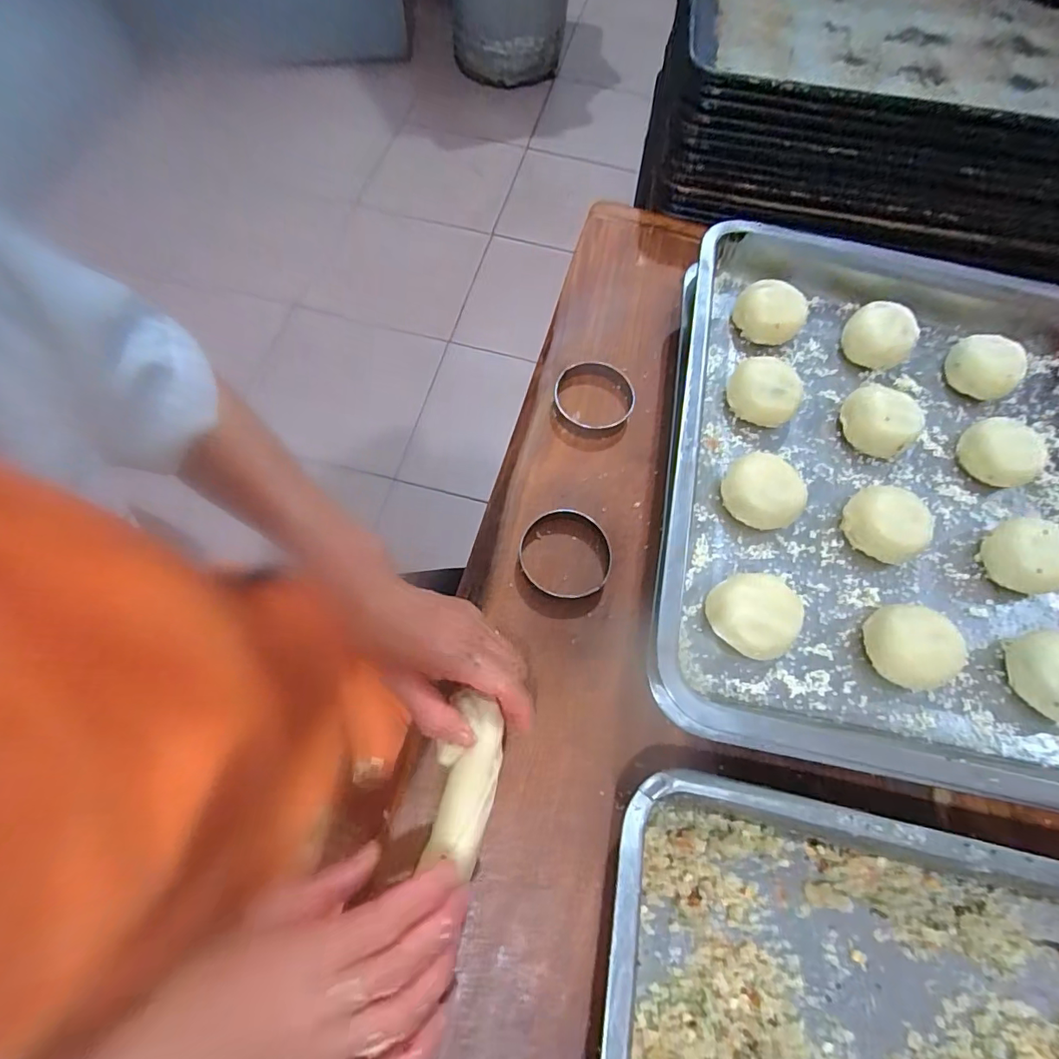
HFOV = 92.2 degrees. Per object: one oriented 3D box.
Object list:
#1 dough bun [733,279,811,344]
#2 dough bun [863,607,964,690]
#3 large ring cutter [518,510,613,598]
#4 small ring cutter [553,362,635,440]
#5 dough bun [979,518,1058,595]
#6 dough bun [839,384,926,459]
[{"bbox_3d":[0.197,-0.177,0.417,0.052,0.027,0.052,1,67,-3],"label":"dough bun"},{"bbox_3d":[0.240,0.074,0.321,0.049,0.024,0.047,6,67,0],"label":"dough bun"},{"bbox_3d":[0.026,0.019,0.372,0.068,0.014,0.067,-1,66,2],"label":"large ring cutter"},{"bbox_3d":[0.054,-0.108,0.427,0.066,0.016,0.068,5,67,-1],"label":"small ring cutter"},{"bbox_3d":[0.340,0.018,0.348,0.044,0.029,0.049,-19,69,-11],"label":"dough bun"},{"bbox_3d":[0.265,-0.083,0.387,0.051,0.037,0.047,1,67,-3],"label":"dough bun"}]

